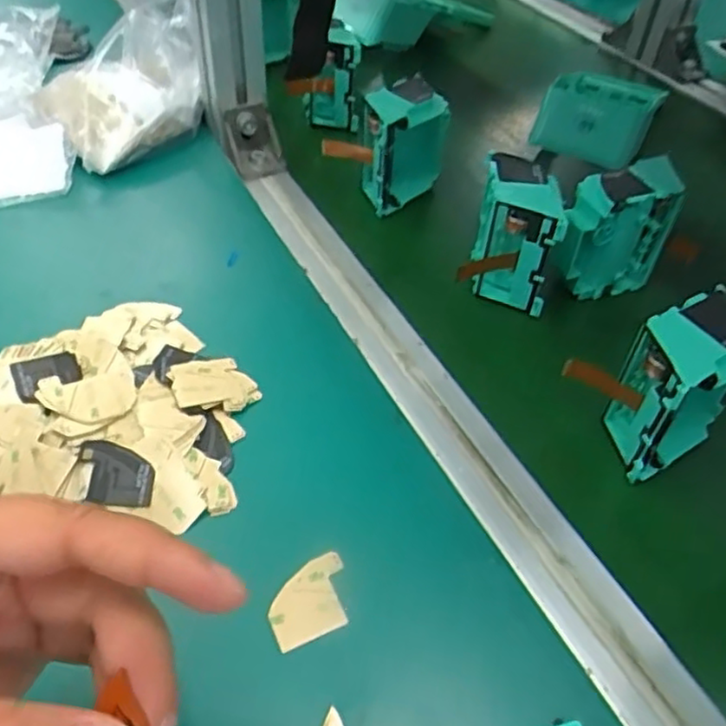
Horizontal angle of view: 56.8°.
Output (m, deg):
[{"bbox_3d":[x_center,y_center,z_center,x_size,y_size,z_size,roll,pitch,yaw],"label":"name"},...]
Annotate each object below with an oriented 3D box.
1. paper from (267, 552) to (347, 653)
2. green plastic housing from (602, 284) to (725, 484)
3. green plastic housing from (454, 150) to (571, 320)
[{"bbox_3d":[-0.022,0.100,0.283,0.036,0.004,0.031,-16,50,-18],"label":"paper"},{"bbox_3d":[0.154,0.011,0.329,0.063,0.073,0.040,-22,52,-23],"label":"green plastic housing"},{"bbox_3d":[0.092,-0.077,0.411,0.050,0.074,0.053,13,47,8],"label":"green plastic housing"}]

